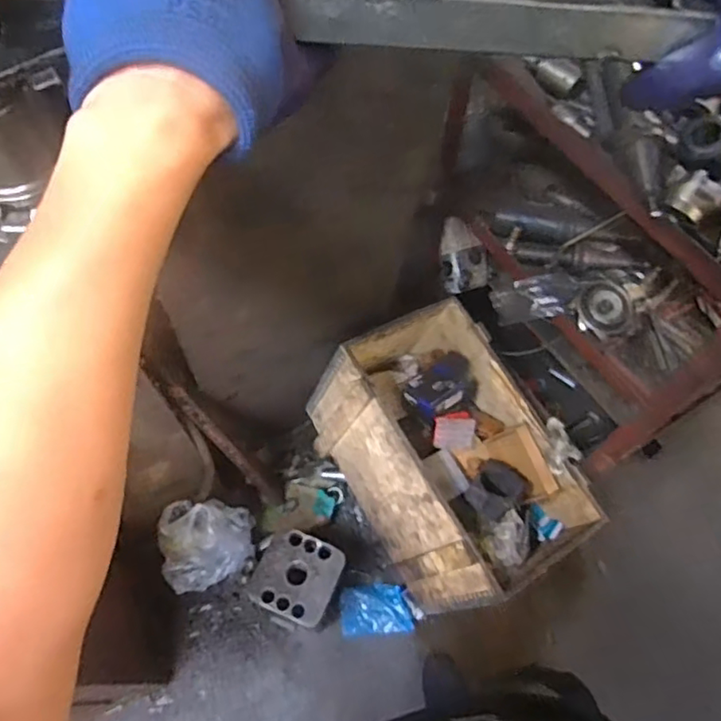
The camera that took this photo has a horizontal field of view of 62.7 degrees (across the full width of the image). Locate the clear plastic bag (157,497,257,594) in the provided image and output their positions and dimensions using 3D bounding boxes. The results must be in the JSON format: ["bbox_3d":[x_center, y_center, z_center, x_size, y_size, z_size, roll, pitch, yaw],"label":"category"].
[{"bbox_3d":[-0.341,0.404,1.330,0.202,0.152,0.172,-14,63,-8],"label":"clear plastic bag"}]

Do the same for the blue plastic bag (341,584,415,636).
[{"bbox_3d":[0.036,0.568,1.350,0.157,0.019,0.100,-4,62,-3],"label":"blue plastic bag"}]

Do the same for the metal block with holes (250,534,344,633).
[{"bbox_3d":[-0.136,0.485,1.295,0.169,0.162,0.179,21,64,10],"label":"metal block with holes"}]

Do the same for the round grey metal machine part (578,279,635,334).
[{"bbox_3d":[0.385,-0.084,0.925,0.082,0.086,0.018,16,37,36],"label":"round grey metal machine part"}]

